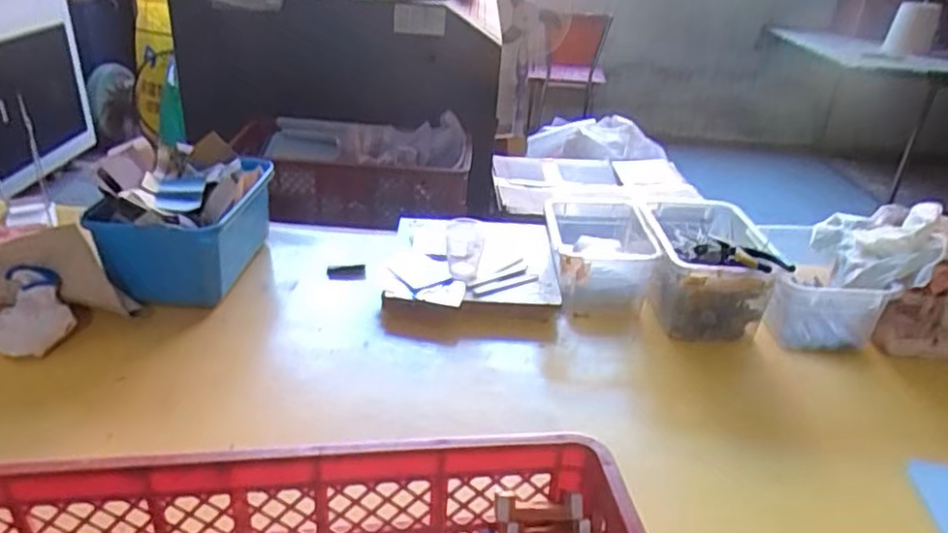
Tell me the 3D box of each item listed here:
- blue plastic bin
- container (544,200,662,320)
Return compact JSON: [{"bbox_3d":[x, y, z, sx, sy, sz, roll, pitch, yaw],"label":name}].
[{"bbox_3d":[-0.471,-0.060,1.123,0.190,0.181,0.258,5,30,3],"label":"blue plastic bin"},{"bbox_3d":[0.222,-0.020,1.182,0.181,0.136,0.249,4,30,2],"label":"container"}]

